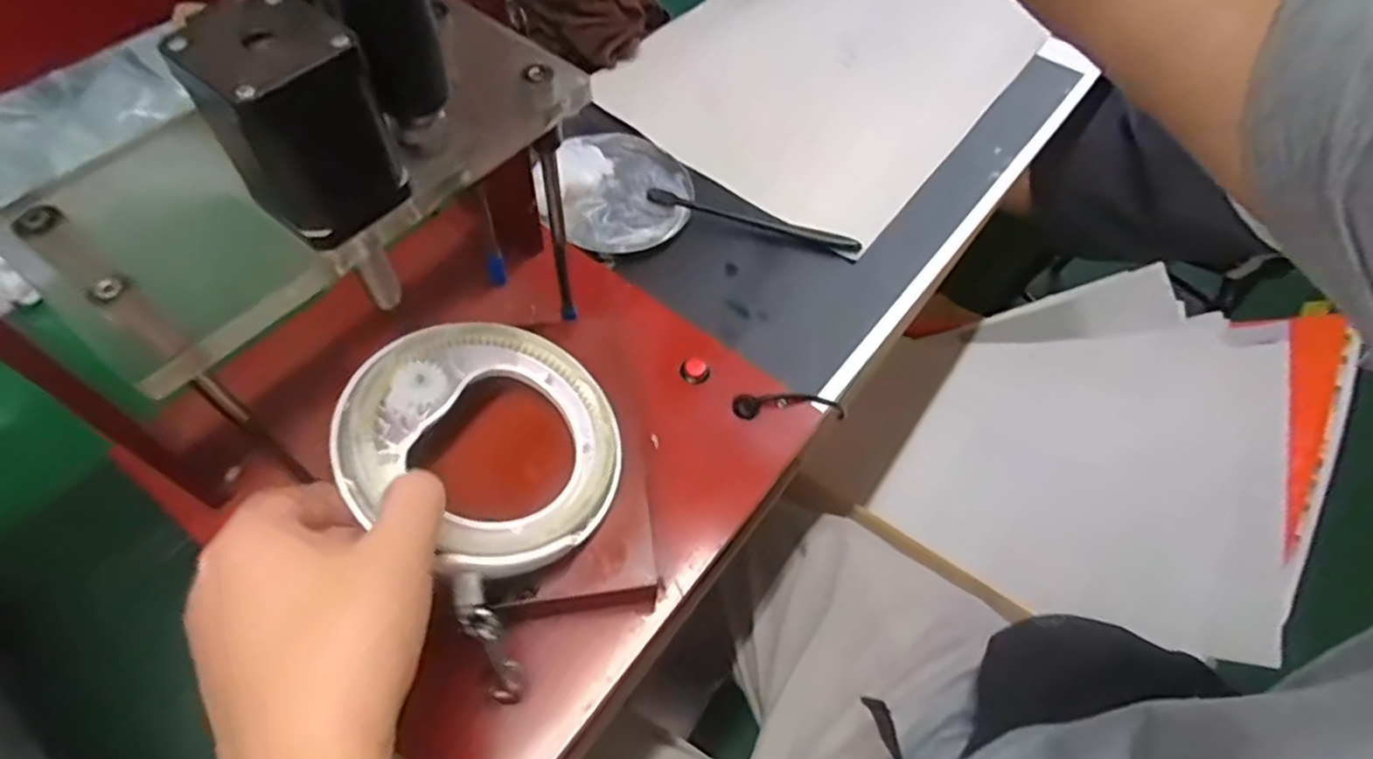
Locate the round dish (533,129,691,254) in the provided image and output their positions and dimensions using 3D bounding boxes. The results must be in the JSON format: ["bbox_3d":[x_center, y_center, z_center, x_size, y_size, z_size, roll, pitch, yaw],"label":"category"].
[{"bbox_3d":[-0.059,-0.156,0.570,0.125,0.015,0.120,2,58,-3],"label":"round dish"}]

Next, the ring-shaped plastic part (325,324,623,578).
[{"bbox_3d":[-0.096,0.028,0.339,0.132,0.014,0.124,13,53,-18],"label":"ring-shaped plastic part"}]

